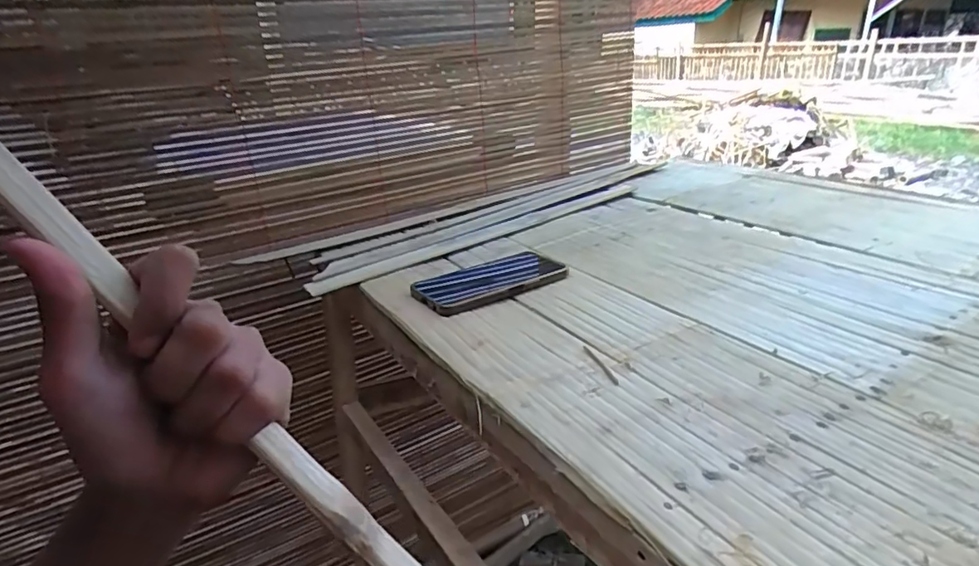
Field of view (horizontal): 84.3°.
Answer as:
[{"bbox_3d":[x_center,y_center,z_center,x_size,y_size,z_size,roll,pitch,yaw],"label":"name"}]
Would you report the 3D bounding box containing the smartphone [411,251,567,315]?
[{"bbox_3d":[0.002,-0.003,0.591,0.161,0.012,0.070,-18,39,-24],"label":"smartphone"}]

